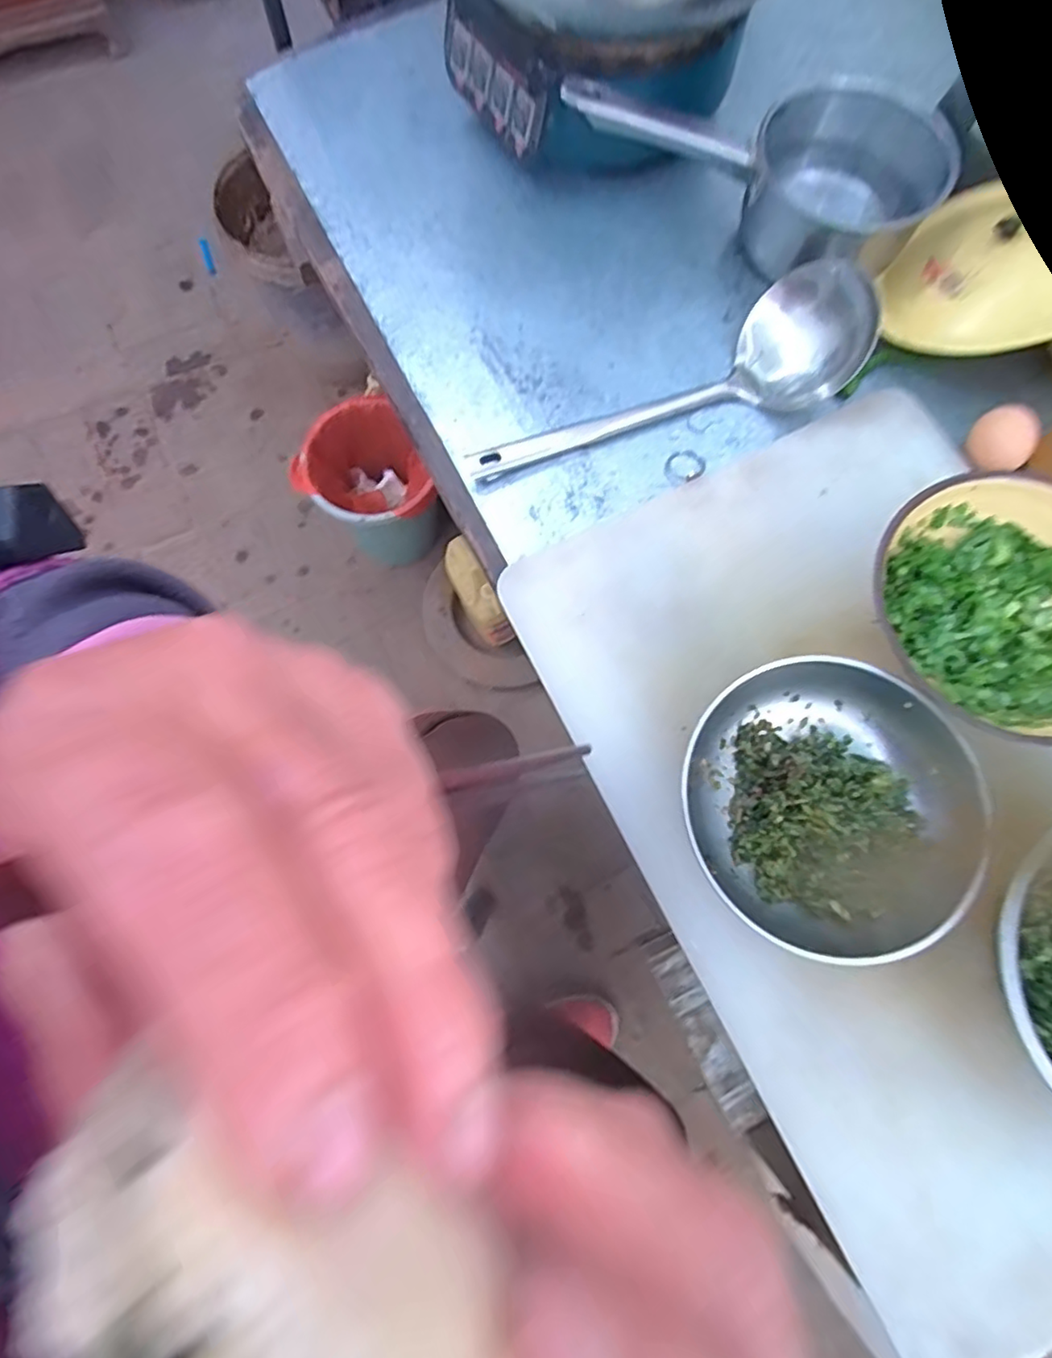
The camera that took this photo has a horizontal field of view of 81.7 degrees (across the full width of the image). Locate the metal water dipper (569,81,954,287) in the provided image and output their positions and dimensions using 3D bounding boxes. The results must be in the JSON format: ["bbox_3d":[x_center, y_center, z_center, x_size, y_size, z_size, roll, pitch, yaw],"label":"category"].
[{"bbox_3d":[0.199,-0.452,0.535,0.310,0.116,0.118,14,76,5],"label":"metal water dipper"}]

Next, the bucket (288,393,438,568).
[{"bbox_3d":[-0.272,-0.325,1.121,0.204,0.237,0.224,0,76,-1],"label":"bucket"}]

